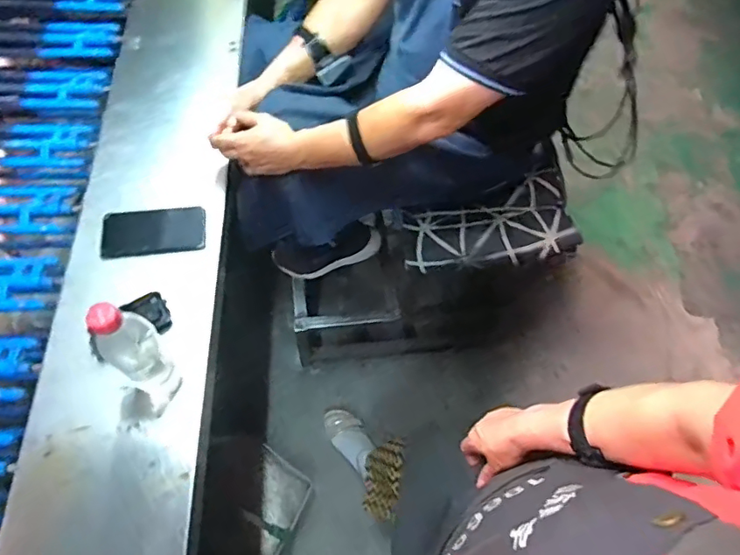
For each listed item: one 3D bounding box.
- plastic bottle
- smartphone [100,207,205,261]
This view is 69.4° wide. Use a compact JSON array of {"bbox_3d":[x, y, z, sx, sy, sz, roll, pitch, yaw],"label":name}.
[{"bbox_3d":[-0.283,0.099,0.660,0.066,0.244,0.057,-40,72,-20],"label":"plastic bottle"},{"bbox_3d":[-0.349,-0.074,0.867,0.164,0.006,0.078,-6,71,-1],"label":"smartphone"}]

